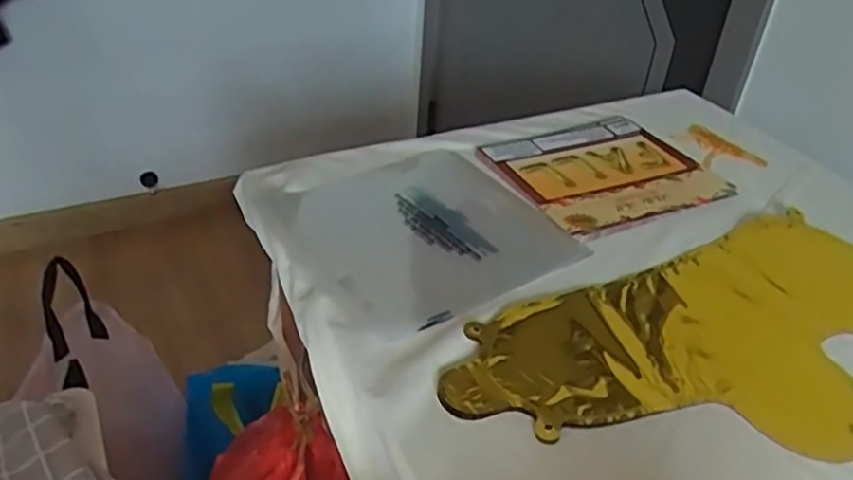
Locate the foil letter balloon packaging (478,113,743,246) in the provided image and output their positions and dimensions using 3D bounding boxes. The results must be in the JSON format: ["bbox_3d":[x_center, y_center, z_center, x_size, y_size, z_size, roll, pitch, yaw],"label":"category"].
[{"bbox_3d":[0.171,-0.073,0.686,0.199,0.006,0.182,-14,40,-24],"label":"foil letter balloon packaging"}]

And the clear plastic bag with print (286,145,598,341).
[{"bbox_3d":[-0.003,-0.009,0.591,0.212,0.010,0.197,-20,42,-30],"label":"clear plastic bag with print"}]

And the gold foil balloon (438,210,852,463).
[{"bbox_3d":[0.218,0.071,0.494,0.405,0.011,0.196,-15,40,-24],"label":"gold foil balloon"}]

